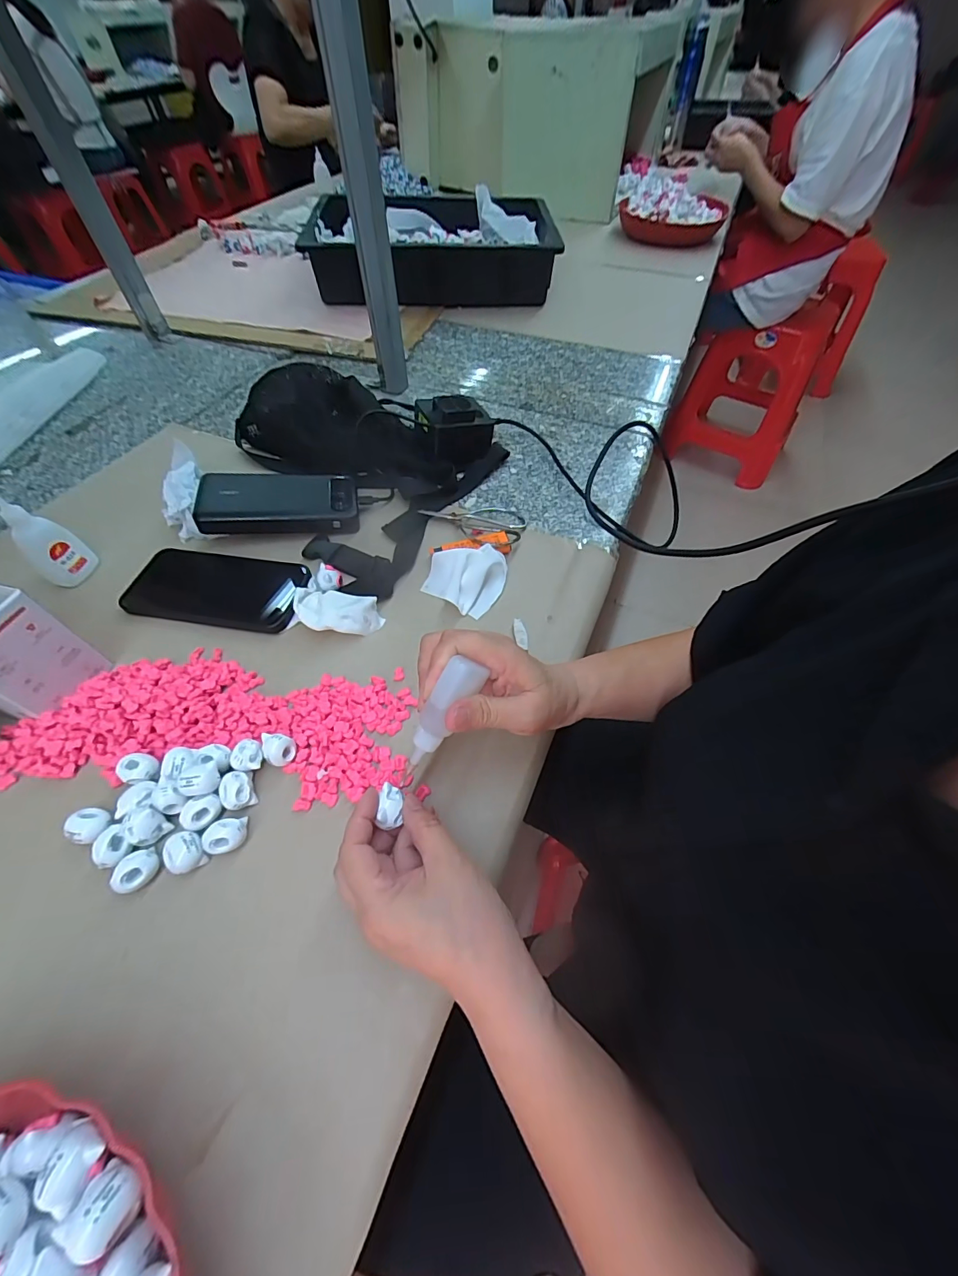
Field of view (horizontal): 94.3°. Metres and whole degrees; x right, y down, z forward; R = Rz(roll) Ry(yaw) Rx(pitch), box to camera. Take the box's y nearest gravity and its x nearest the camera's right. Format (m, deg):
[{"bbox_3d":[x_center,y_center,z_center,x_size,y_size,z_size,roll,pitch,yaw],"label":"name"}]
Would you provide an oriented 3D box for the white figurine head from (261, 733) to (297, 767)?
[{"bbox_3d":[-0.148,0.081,0.327,0.022,0.020,0.021,0,55,1],"label":"white figurine head"}]

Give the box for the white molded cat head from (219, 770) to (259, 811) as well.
[{"bbox_3d":[-0.172,0.108,0.315,0.021,0.017,0.024,-20,57,-13],"label":"white molded cat head"}]

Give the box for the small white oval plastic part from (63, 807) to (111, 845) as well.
[{"bbox_3d":[-0.266,0.131,0.306,0.024,0.020,0.022,13,56,10],"label":"small white oval plastic part"}]

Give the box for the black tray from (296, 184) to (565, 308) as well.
[{"bbox_3d":[-0.096,-0.768,0.870,0.431,0.100,0.375,-8,55,-5],"label":"black tray"}]

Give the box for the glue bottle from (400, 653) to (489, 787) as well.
[{"bbox_3d":[-0.025,0.051,0.275,0.020,0.025,0.086,34,106,22],"label":"glue bottle"}]

